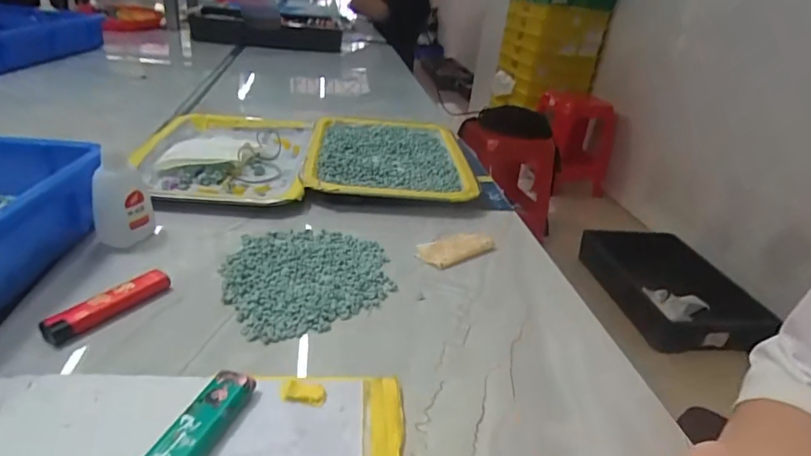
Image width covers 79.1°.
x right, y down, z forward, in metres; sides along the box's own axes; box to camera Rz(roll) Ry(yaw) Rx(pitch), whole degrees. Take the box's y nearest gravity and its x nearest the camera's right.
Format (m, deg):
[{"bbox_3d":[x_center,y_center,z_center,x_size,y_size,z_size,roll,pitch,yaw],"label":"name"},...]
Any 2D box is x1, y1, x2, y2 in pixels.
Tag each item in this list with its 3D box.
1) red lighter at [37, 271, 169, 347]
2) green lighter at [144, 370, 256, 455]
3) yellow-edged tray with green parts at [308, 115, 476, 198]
[{"bbox_3d":[-0.193,0.050,0.323,0.021,0.013,0.078,20,30,25],"label":"red lighter"},{"bbox_3d":[-0.102,0.101,0.238,0.023,0.013,0.078,13,27,11],"label":"green lighter"},{"bbox_3d":[-0.022,-0.090,0.598,0.178,0.026,0.255,3,27,-7],"label":"yellow-edged tray with green parts"}]

